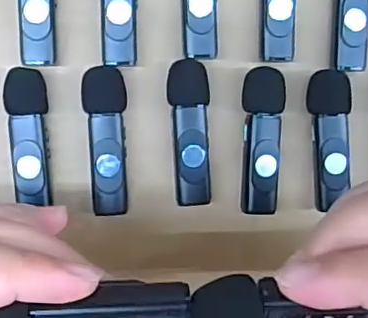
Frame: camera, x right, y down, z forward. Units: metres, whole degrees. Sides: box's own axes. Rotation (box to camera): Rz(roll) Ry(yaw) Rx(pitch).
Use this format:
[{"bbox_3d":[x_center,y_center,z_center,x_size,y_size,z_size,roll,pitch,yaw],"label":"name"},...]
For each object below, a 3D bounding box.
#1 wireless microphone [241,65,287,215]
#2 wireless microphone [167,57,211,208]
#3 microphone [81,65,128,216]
[{"bbox_3d":[0.035,-0.008,0.274,0.019,0.016,0.065,4,91,-6],"label":"wireless microphone"},{"bbox_3d":[0.002,-0.012,0.271,0.018,0.015,0.065,-1,91,-6],"label":"wireless microphone"},{"bbox_3d":[-0.034,-0.008,0.268,0.018,0.015,0.064,-4,92,-6],"label":"microphone"}]

